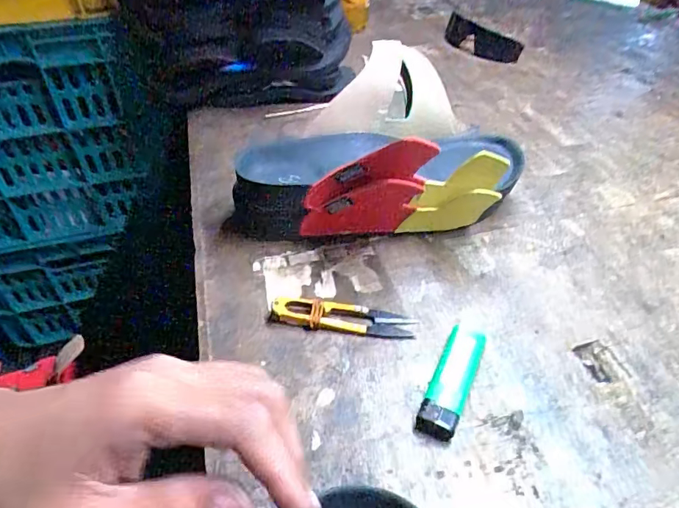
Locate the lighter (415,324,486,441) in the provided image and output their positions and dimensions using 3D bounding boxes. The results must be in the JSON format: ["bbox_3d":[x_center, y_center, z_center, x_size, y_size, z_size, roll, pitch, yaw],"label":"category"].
[{"bbox_3d":[0.072,0.079,0.311,0.023,0.012,0.081,18,46,19],"label":"lighter"}]

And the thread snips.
[{"bbox_3d":[0.003,0.044,0.352,0.100,0.010,0.024,6,43,7],"label":"thread snips"}]

